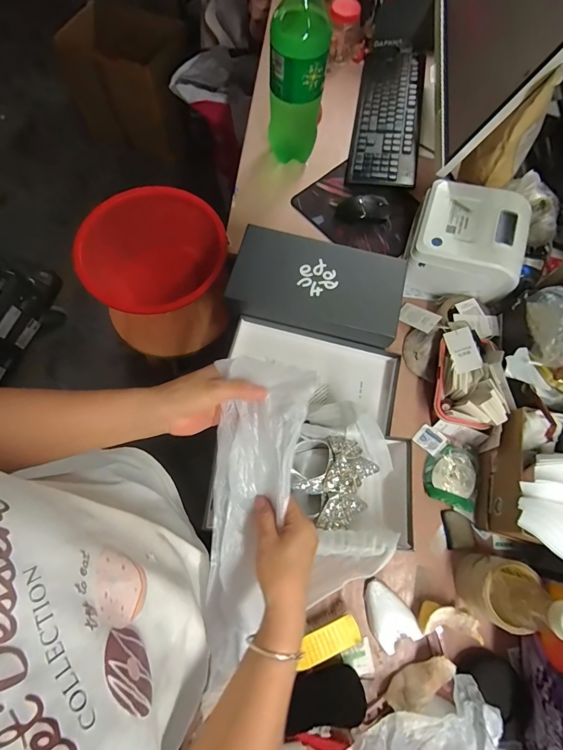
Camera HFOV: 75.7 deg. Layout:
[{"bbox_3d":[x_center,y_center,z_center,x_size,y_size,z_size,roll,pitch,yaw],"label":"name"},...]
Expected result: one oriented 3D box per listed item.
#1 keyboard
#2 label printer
[{"bbox_3d":[0.256,-0.620,0.857,0.148,0.027,0.439,11,71,2],"label":"keyboard"},{"bbox_3d":[0.339,-0.244,0.686,0.203,0.130,0.185,10,71,2],"label":"label printer"}]

